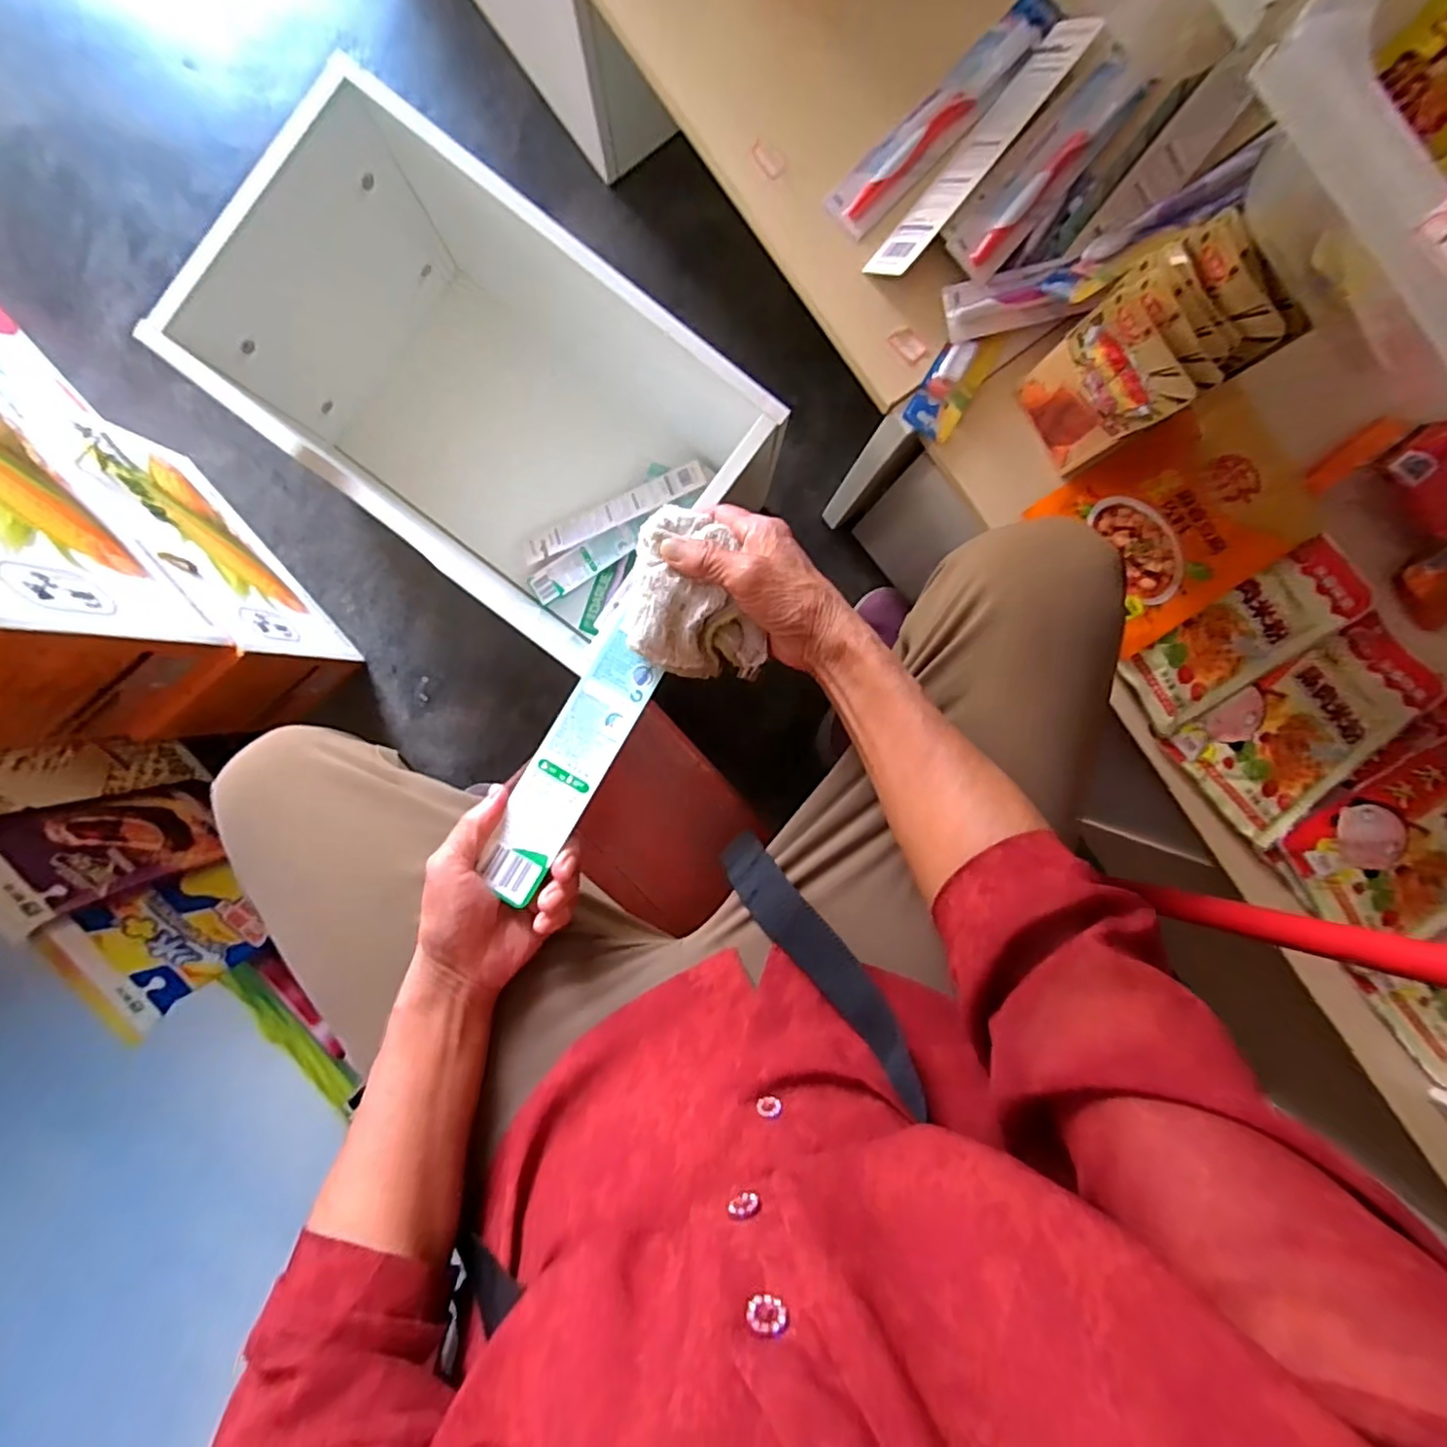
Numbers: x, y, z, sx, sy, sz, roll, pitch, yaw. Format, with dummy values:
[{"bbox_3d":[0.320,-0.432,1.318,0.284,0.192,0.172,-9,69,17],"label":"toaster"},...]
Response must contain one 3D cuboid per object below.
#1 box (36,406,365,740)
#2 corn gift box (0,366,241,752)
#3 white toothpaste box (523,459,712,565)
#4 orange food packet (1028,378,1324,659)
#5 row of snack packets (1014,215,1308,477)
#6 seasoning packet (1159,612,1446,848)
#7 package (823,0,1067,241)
[{"bbox_3d":[-0.614,-0.163,0.698,0.137,0.232,0.353,-39,93,1],"label":"box"},{"bbox_3d":[-0.600,-0.156,0.487,0.134,0.237,0.339,-34,93,0],"label":"corn gift box"},{"bbox_3d":[-0.132,-0.256,0.766,0.234,0.021,0.036,-25,93,0],"label":"white toothpaste box"},{"bbox_3d":[0.372,-0.170,0.503,0.193,0.009,0.145,-31,93,0],"label":"orange food packet"},{"bbox_3d":[0.280,-0.246,0.433,0.071,0.140,0.090,-35,93,0],"label":"row of snack packets"},{"bbox_3d":[0.488,0.001,0.520,0.211,0.012,0.117,-34,93,0],"label":"seasoning packet"},{"bbox_3d":[0.172,-0.478,0.484,0.043,0.015,0.238,44,91,-3],"label":"package"}]

